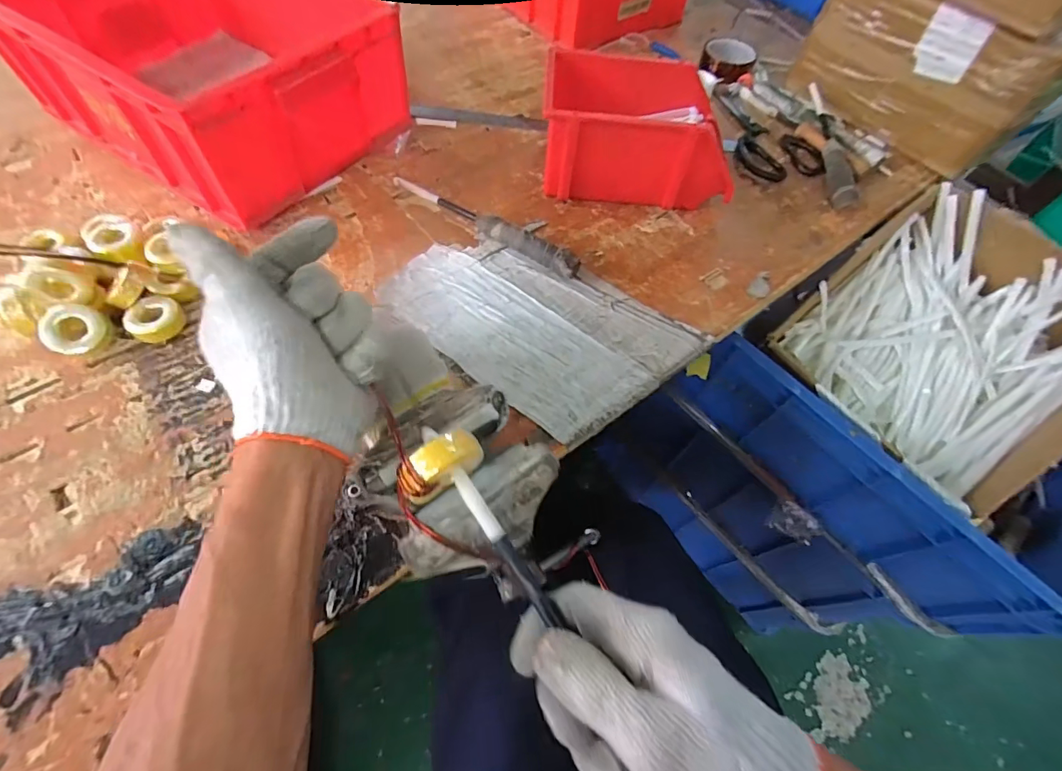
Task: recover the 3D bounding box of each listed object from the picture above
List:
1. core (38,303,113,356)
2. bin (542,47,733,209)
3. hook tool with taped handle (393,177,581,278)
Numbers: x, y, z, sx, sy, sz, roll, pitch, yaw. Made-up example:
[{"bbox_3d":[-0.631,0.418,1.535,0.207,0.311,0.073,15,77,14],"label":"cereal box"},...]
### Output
[{"bbox_3d":[-0.427,-0.052,0.431,0.048,0.021,0.046,4,75,-18],"label":"core"},{"bbox_3d":[0.138,-0.330,0.601,0.237,0.112,0.172,6,58,-1],"label":"bin"},{"bbox_3d":[-0.061,-0.200,0.555,0.273,0.029,0.030,32,61,15],"label":"hook tool with taped handle"}]

